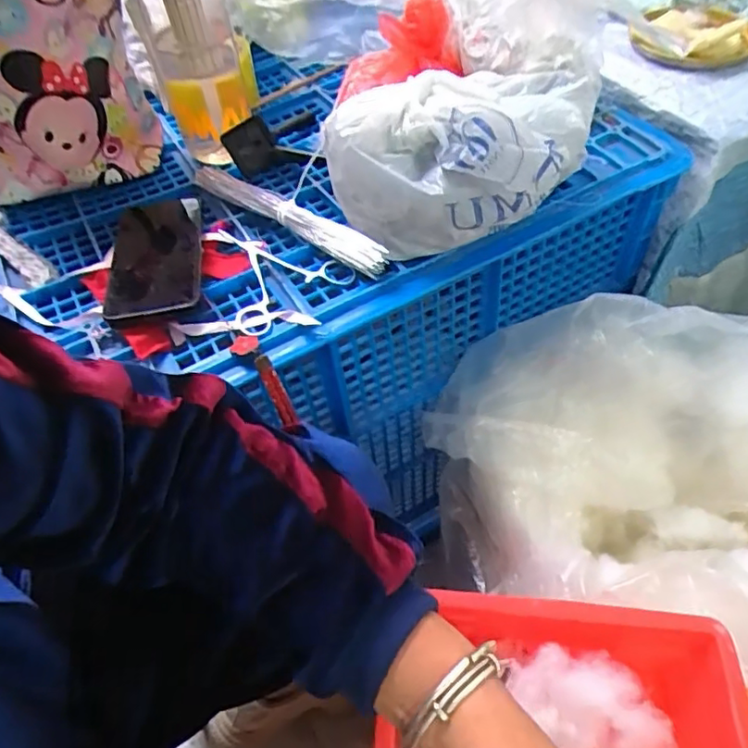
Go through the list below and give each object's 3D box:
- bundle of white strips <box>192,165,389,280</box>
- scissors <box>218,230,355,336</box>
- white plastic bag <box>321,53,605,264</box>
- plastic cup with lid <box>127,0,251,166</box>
[{"bbox_3d":[-0.086,-0.153,0.554,0.247,0.021,0.025,33,62,26],"label":"bundle of white strips"},{"bbox_3d":[-0.092,-0.097,0.532,0.107,0.014,0.127,-29,55,-16],"label":"scissors"},{"bbox_3d":[0.080,-0.194,0.523,0.238,0.110,0.151,-16,53,-7],"label":"white plastic bag"},{"bbox_3d":[-0.185,-0.329,0.596,0.088,0.237,0.103,-18,53,-8],"label":"plastic cup with lid"}]

